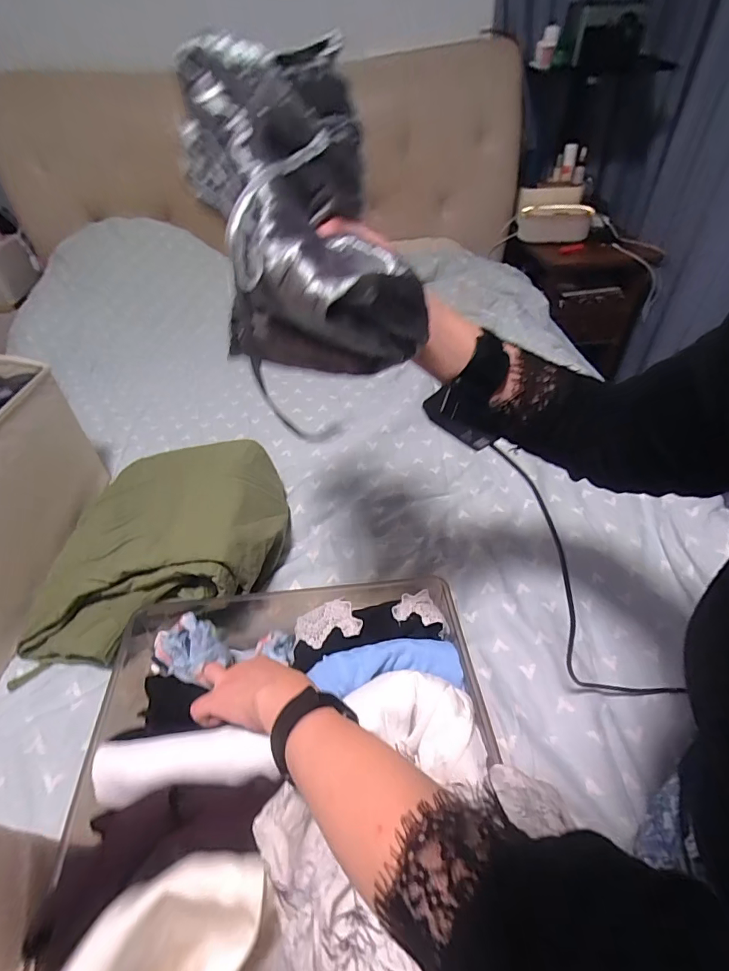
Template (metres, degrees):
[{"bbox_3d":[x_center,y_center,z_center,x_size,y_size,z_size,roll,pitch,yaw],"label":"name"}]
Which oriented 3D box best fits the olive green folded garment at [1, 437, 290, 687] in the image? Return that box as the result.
[{"bbox_3d":[-0.286,0.064,0.641,0.334,0.131,0.343,-4,45,-1],"label":"olive green folded garment"}]

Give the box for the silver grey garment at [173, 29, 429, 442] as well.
[{"bbox_3d":[-0.035,-0.167,0.285,0.127,0.173,0.171,-18,44,-15],"label":"silver grey garment"}]

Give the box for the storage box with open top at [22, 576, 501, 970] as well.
[{"bbox_3d":[-0.073,0.315,0.382,0.380,0.154,0.446,-6,45,-3],"label":"storage box with open top"}]

